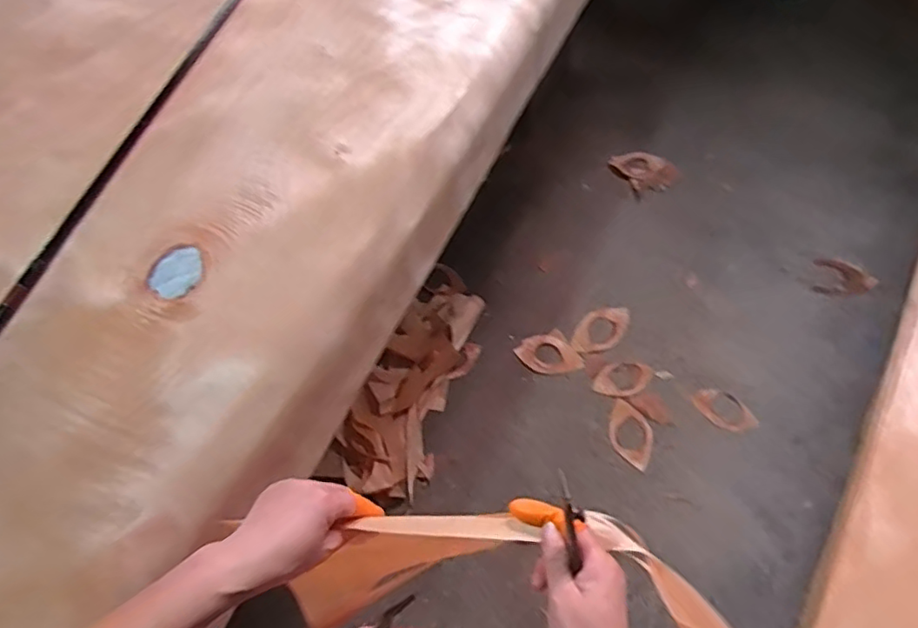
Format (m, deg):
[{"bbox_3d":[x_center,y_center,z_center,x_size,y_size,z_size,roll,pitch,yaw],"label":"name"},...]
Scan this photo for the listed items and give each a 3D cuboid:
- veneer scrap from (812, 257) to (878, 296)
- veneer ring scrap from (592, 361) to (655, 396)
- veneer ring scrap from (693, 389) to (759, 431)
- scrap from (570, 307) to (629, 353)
[{"bbox_3d":[1.040,-0.097,1.583,0.154,0.048,0.098,11,64,9],"label":"veneer scrap"},{"bbox_3d":[0.415,0.164,1.485,0.159,0.004,0.086,-12,62,-3],"label":"veneer ring scrap"},{"bbox_3d":[0.647,0.234,1.432,0.096,0.004,0.137,-33,65,-13],"label":"veneer ring scrap"},{"bbox_3d":[0.377,0.040,1.552,0.180,0.006,0.105,-39,67,-16],"label":"scrap"}]

